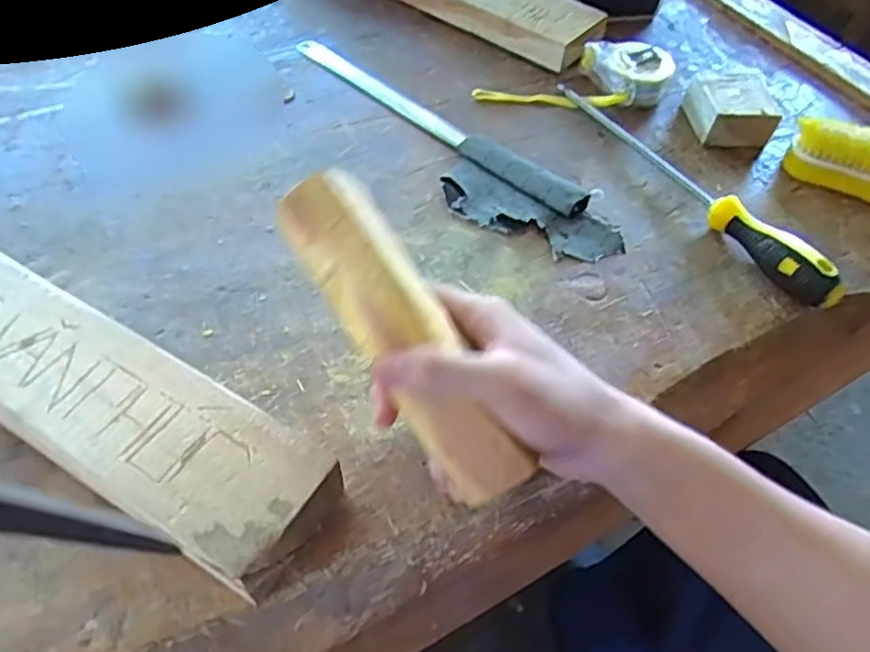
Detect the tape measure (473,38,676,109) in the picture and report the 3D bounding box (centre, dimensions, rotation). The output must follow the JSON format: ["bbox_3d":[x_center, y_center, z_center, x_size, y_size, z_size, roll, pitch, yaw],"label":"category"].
[{"bbox_3d":[0.123,-0.224,0.581,0.167,0.033,0.066,5,53,-2],"label":"tape measure"}]

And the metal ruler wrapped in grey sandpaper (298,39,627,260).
[{"bbox_3d":[-0.004,-0.149,0.526,0.336,0.017,0.072,39,60,21],"label":"metal ruler wrapped in grey sandpaper"}]

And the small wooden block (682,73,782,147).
[{"bbox_3d":[0.255,-0.188,0.574,0.062,0.037,0.066,-2,54,-7],"label":"small wooden block"}]

